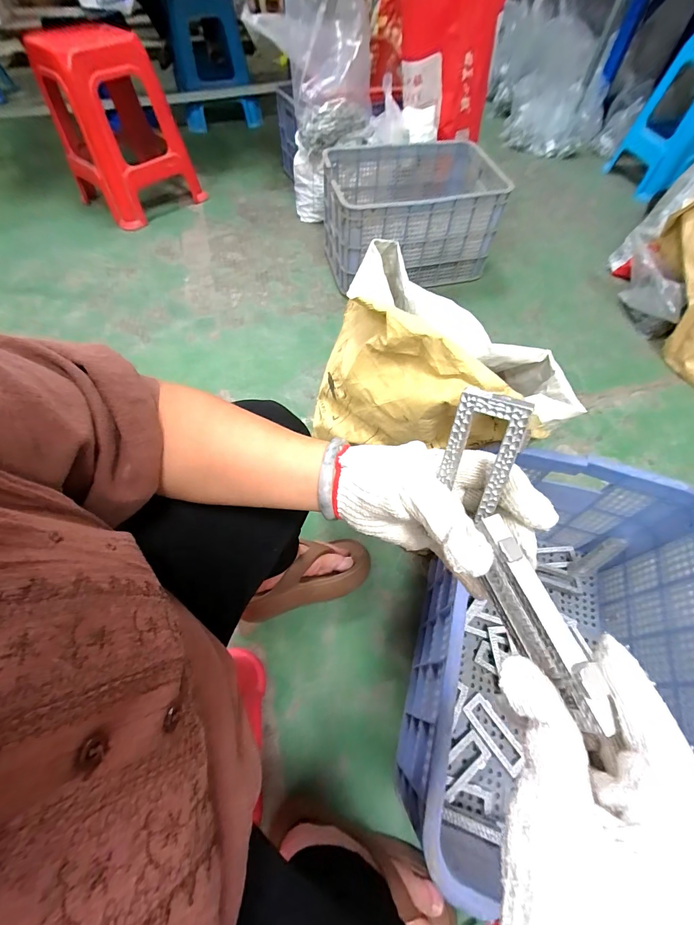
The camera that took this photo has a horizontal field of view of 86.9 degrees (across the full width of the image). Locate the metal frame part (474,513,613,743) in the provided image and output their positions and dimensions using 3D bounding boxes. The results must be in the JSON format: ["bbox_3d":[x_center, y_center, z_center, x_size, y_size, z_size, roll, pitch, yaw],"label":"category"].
[{"bbox_3d":[0.105,0.086,0.206,0.012,0.041,0.108,-18,61,-10],"label":"metal frame part"}]

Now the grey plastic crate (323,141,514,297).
[{"bbox_3d":[0.212,-0.821,1.238,0.545,0.280,0.369,-11,60,-6],"label":"grey plastic crate"}]

